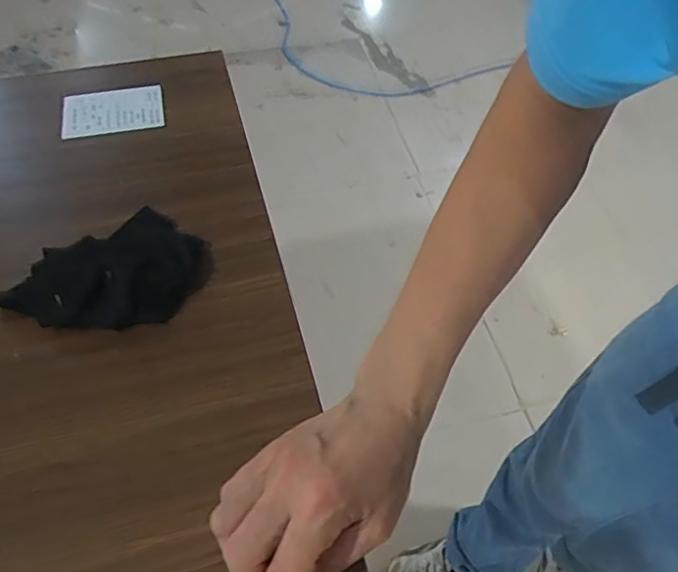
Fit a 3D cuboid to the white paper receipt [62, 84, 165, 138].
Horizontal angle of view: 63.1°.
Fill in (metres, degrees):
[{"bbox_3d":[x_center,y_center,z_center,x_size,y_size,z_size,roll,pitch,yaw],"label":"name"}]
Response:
[{"bbox_3d":[-0.250,-0.197,0.613,0.103,0.006,0.077,-9,57,-7],"label":"white paper receipt"}]

